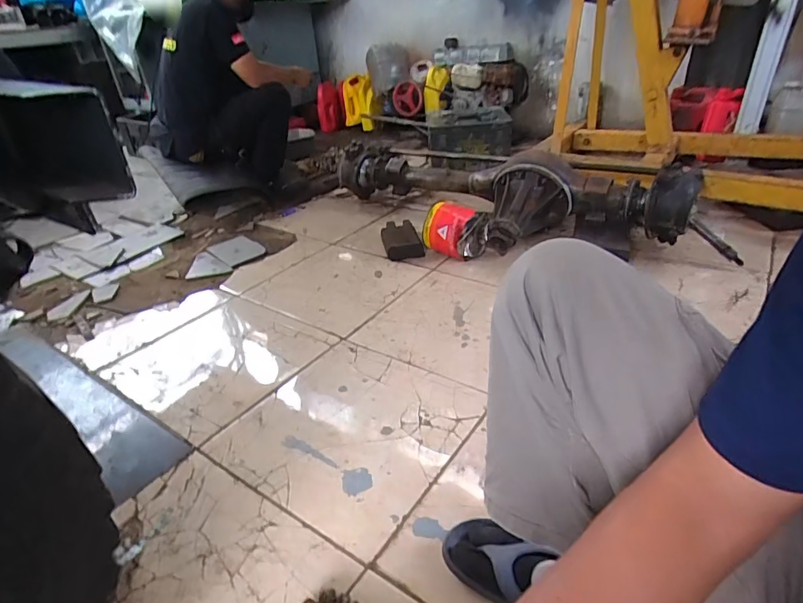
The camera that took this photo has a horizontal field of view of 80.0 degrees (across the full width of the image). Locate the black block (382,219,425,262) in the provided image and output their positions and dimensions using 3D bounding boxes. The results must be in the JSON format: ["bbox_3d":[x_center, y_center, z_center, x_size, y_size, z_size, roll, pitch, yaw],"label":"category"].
[{"bbox_3d":[-0.001,-0.204,1.591,0.121,0.065,0.189,-7,32,-8],"label":"black block"}]

